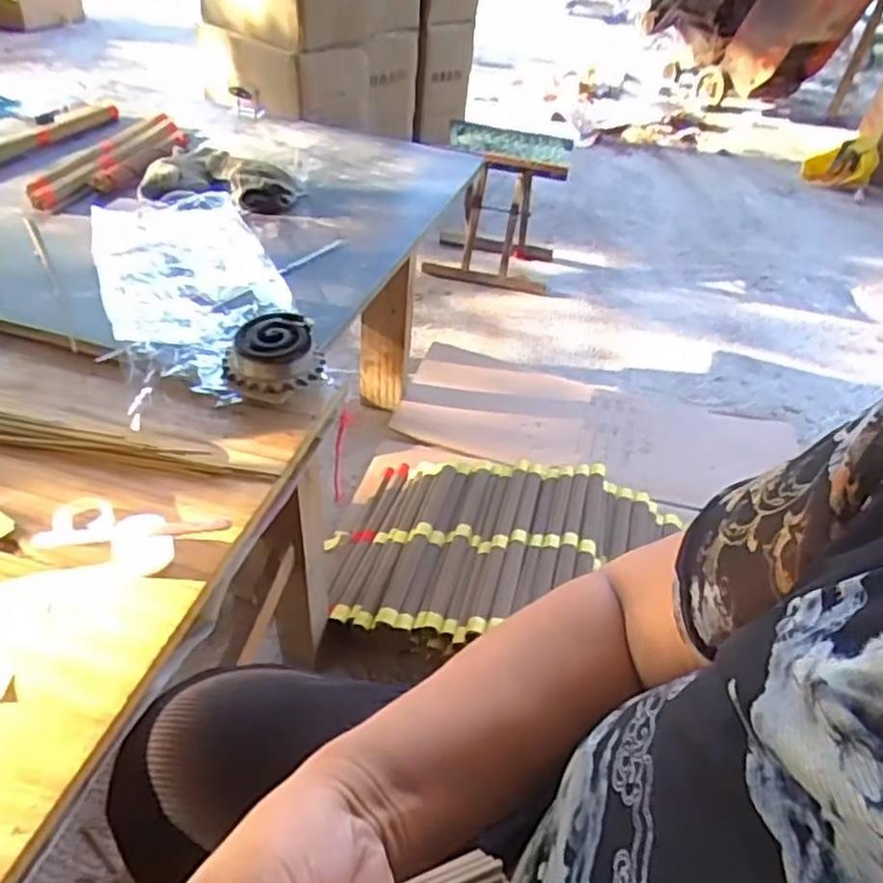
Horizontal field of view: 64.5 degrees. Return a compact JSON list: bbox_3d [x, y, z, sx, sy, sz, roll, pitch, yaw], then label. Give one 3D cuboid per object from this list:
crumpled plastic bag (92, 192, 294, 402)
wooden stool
[{"bbox_3d":[-0.263,-0.170,0.736,0.170,0.045,0.390,-14,44,-22],"label":"crumpled plastic bag"},{"bbox_3d":[0.140,-0.572,1.699,0.288,0.313,0.238,12,41,6],"label":"wooden stool"}]

